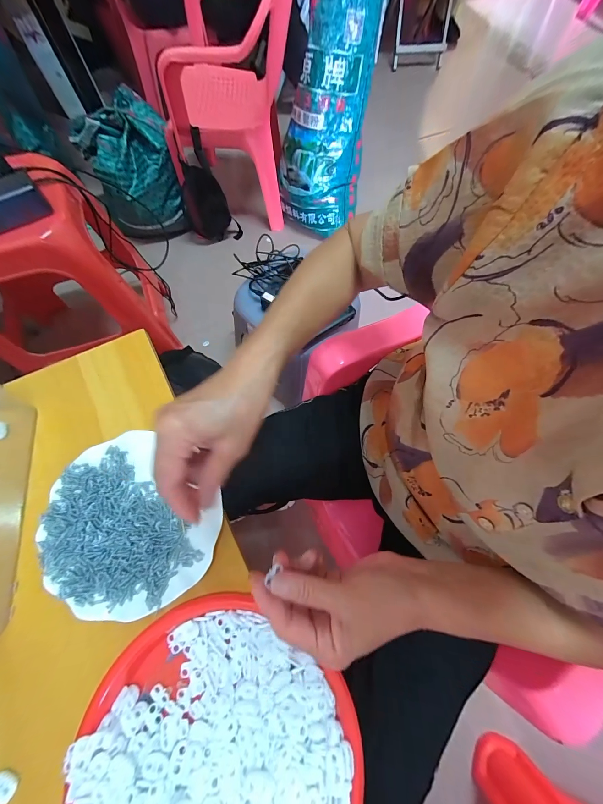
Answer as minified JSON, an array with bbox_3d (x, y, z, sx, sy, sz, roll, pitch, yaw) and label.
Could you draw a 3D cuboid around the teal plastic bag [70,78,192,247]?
[{"bbox_3d":[-0.548,-0.756,0.967,0.265,0.300,0.307,-27,74,-11],"label":"teal plastic bag"}]

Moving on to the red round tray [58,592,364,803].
[{"bbox_3d":[-0.075,0.307,0.243,0.225,0.035,0.210,1,70,-2],"label":"red round tray"}]

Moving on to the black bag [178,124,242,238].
[{"bbox_3d":[-0.330,-0.724,1.019,0.180,0.313,0.085,-13,71,-7],"label":"black bag"}]

